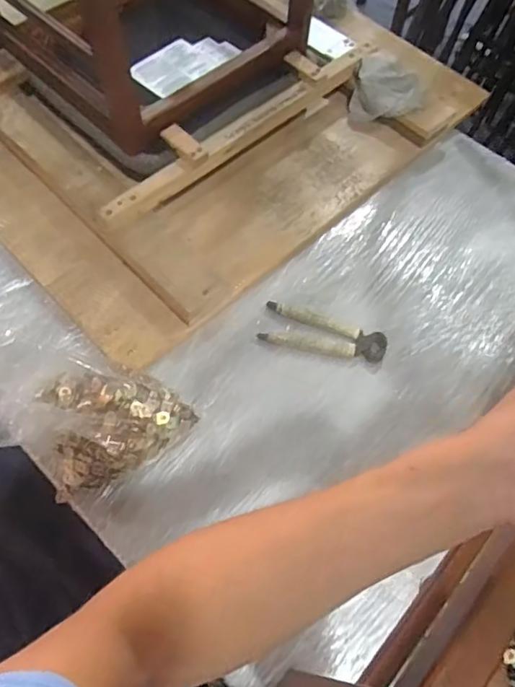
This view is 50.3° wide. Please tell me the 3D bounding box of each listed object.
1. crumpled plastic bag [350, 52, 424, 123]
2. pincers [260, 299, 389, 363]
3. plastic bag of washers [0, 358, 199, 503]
[{"bbox_3d":[0.256,-0.491,1.072,0.137,0.085,0.102,9,62,2],"label":"crumpled plastic bag"},{"bbox_3d":[0.105,-0.012,0.870,0.194,0.019,0.067,15,63,5],"label":"pincers"},{"bbox_3d":[-0.248,0.100,0.768,0.257,0.078,0.198,31,65,13],"label":"plastic bag of washers"}]

